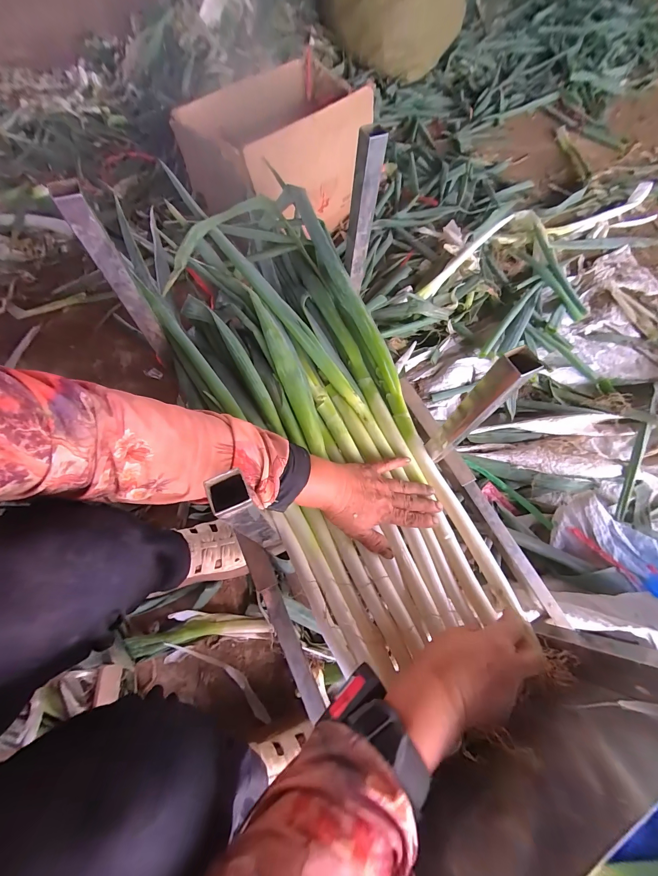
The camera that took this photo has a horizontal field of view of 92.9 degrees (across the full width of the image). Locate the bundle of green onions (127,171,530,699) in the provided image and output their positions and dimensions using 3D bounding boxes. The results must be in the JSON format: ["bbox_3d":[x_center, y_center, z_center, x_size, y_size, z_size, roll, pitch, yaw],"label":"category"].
[{"bbox_3d":[-0.029,-0.054,0.436,0.274,0.078,0.727,-24,76,-10],"label":"bundle of green onions"}]

